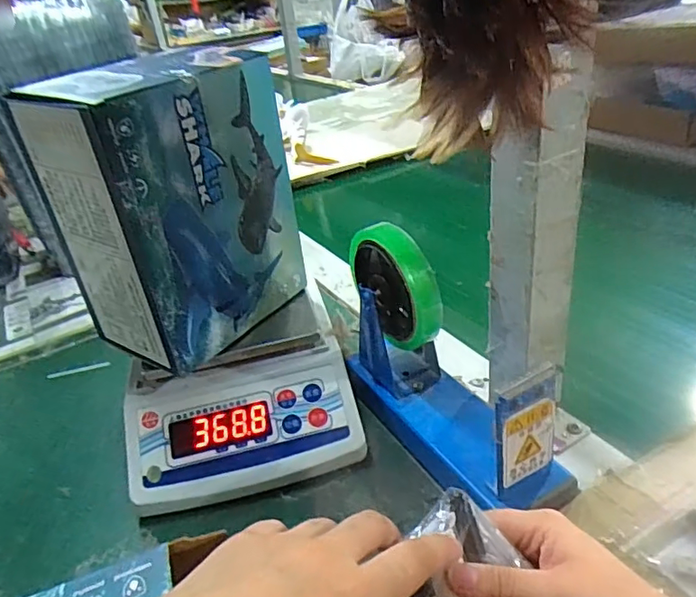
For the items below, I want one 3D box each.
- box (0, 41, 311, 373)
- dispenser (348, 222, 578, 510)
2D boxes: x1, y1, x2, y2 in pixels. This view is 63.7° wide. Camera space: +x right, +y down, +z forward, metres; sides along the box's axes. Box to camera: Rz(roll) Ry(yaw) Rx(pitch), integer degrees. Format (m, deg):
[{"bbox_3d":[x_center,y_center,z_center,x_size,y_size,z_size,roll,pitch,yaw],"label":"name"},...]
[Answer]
[{"bbox_3d":[-0.128,-0.070,0.426,0.100,0.195,0.151,15,37,33],"label":"box"},{"bbox_3d":[0.067,0.044,0.390,0.061,0.157,0.182,-23,34,-24],"label":"dispenser"}]

